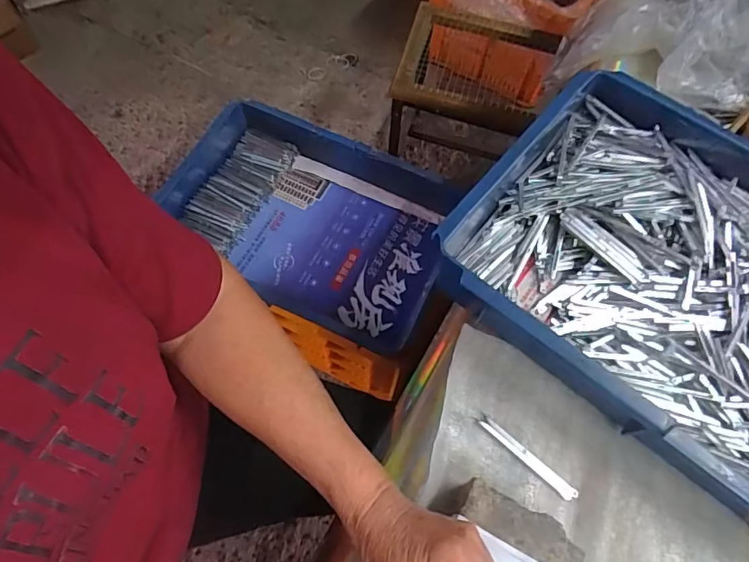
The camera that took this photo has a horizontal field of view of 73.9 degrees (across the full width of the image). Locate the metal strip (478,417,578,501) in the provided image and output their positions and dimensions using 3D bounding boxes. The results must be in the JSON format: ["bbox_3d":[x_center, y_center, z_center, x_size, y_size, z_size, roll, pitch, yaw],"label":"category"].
[{"bbox_3d":[0.126,0.147,0.411,0.091,0.004,0.011,40,70,15],"label":"metal strip"}]

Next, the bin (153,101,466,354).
[{"bbox_3d":[-0.105,-0.090,0.774,0.425,0.099,0.275,22,66,8],"label":"bin"}]

